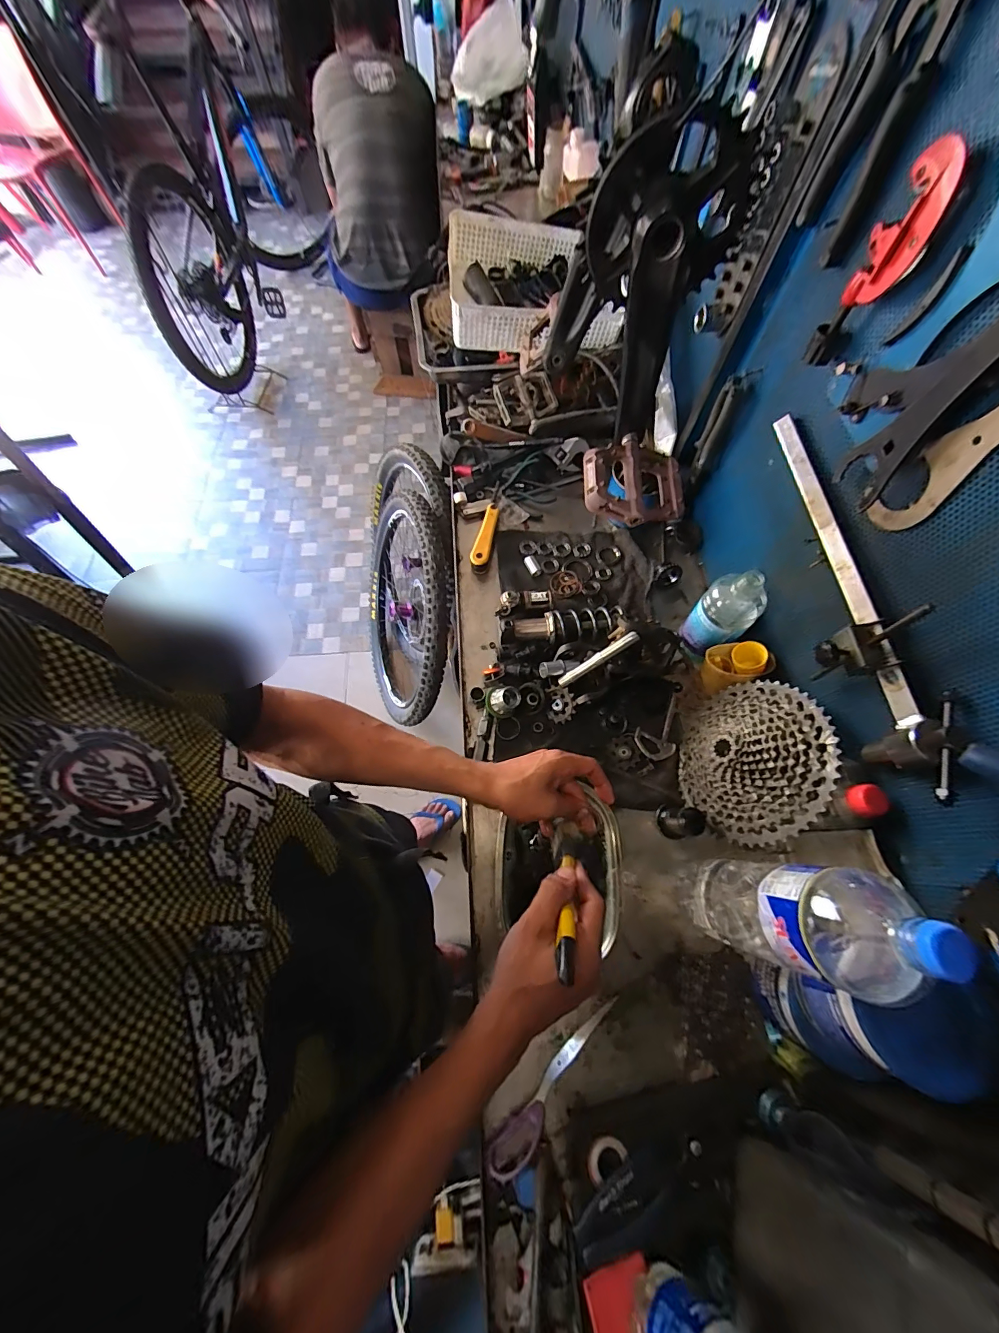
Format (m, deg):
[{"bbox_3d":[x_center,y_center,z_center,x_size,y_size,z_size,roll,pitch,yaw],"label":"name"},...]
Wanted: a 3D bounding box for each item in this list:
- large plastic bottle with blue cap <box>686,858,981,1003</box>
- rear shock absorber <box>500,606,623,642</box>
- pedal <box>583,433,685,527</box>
[{"bbox_3d":[0.267,0.232,0.396,0.080,0.309,0.081,0,66,0],"label":"large plastic bottle with blue cap"},{"bbox_3d":[0.100,-0.059,0.659,0.188,0.046,0.055,-13,67,-6],"label":"rear shock absorber"},{"bbox_3d":[0.146,-0.204,0.467,0.109,0.030,0.109,1,66,0],"label":"pedal"}]

